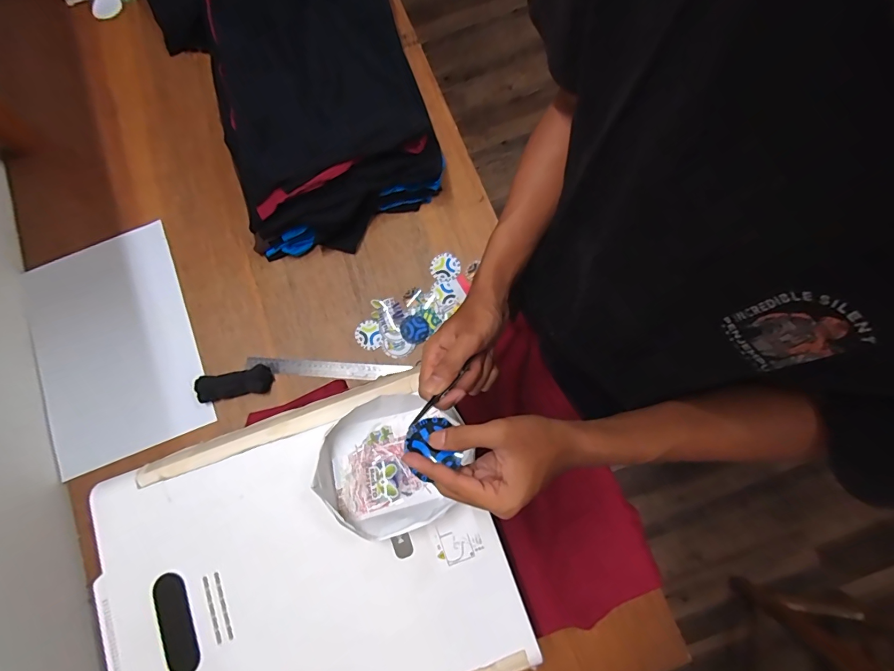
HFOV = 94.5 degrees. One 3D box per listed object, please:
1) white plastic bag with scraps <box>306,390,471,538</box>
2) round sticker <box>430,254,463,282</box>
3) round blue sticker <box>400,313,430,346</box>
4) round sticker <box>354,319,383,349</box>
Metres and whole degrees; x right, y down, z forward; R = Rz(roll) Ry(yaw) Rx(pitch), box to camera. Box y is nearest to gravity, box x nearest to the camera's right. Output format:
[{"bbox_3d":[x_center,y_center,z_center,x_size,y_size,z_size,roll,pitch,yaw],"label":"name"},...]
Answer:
[{"bbox_3d":[-0.068,0.161,0.529,0.186,0.046,0.159,-25,78,-2],"label":"white plastic bag with scraps"},{"bbox_3d":[-0.003,-0.128,0.772,0.055,0.004,0.053,0,80,1],"label":"round sticker"},{"bbox_3d":[-0.059,-0.011,0.750,0.052,0.004,0.053,0,80,1],"label":"round blue sticker"},{"bbox_3d":[-0.144,-0.001,0.755,0.047,0.004,0.054,-24,80,-3],"label":"round sticker"}]

